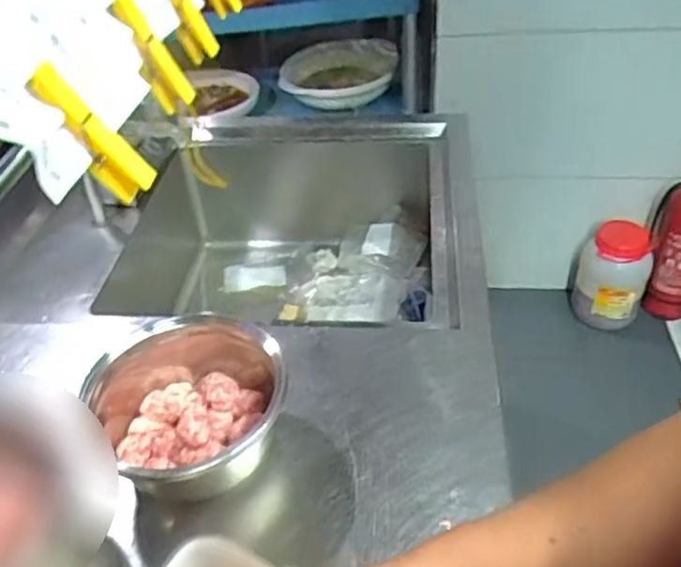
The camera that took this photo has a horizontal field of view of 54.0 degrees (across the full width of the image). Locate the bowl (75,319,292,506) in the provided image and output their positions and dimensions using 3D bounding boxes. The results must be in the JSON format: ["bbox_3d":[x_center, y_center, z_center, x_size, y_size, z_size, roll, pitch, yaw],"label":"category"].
[{"bbox_3d":[-0.166,0.129,0.732,0.198,0.109,0.224,-24,44,-22],"label":"bowl"}]

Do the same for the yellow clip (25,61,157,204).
[{"bbox_3d":[-0.098,-0.059,0.263,0.015,0.058,0.012,-19,35,25],"label":"yellow clip"}]

